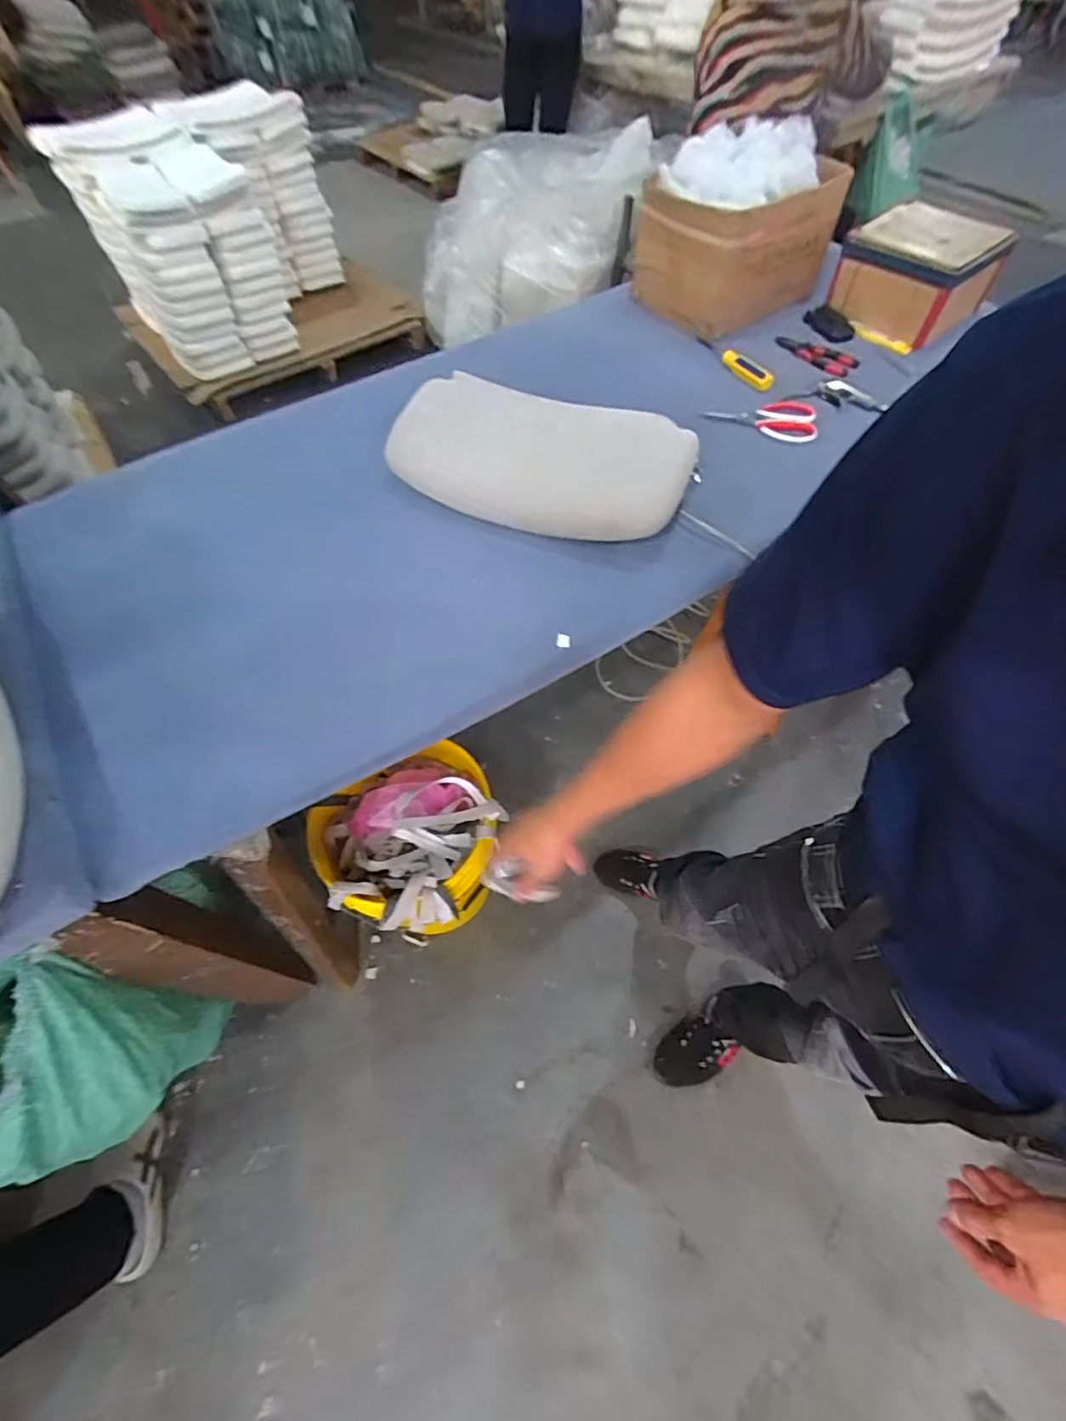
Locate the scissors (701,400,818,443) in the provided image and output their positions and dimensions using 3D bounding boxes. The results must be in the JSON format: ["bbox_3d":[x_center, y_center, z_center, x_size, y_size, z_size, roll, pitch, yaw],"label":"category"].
[{"bbox_3d":[0.375,-0.479,0.926,0.170,0.024,0.093,6,55,6],"label":"scissors"}]

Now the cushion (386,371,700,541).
[{"bbox_3d":[0.007,-0.363,0.827,0.420,0.122,0.176,22,61,14],"label":"cushion"}]

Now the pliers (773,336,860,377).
[{"bbox_3d":[0.510,-0.645,1.019,0.061,0.017,0.152,-38,64,-21],"label":"pliers"}]

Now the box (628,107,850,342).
[{"bbox_3d":[0.352,-0.860,1.006,0.314,0.244,0.212,-29,61,-16],"label":"box"}]

